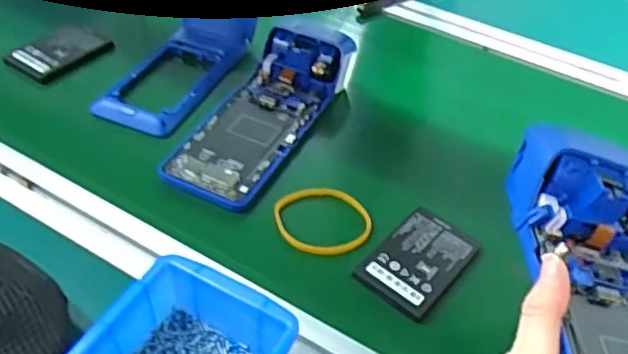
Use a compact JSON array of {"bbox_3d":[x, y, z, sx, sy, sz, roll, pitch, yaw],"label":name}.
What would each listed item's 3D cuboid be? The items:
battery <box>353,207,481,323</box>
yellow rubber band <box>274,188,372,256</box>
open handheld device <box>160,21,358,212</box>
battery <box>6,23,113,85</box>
[{"bbox_3d":[0.078,0.061,0.448,0.060,0.005,0.092,34,51,25],"label":"battery"},{"bbox_3d":[0.007,0.034,0.472,0.076,0.010,0.060,6,45,1],"label":"yellow rubber band"},{"bbox_3d":[-0.044,-0.060,0.541,0.085,0.063,0.215,21,47,15],"label":"open handheld device"},{"bbox_3d":[-0.261,-0.129,0.616,0.062,0.007,0.094,30,50,22],"label":"battery"}]

